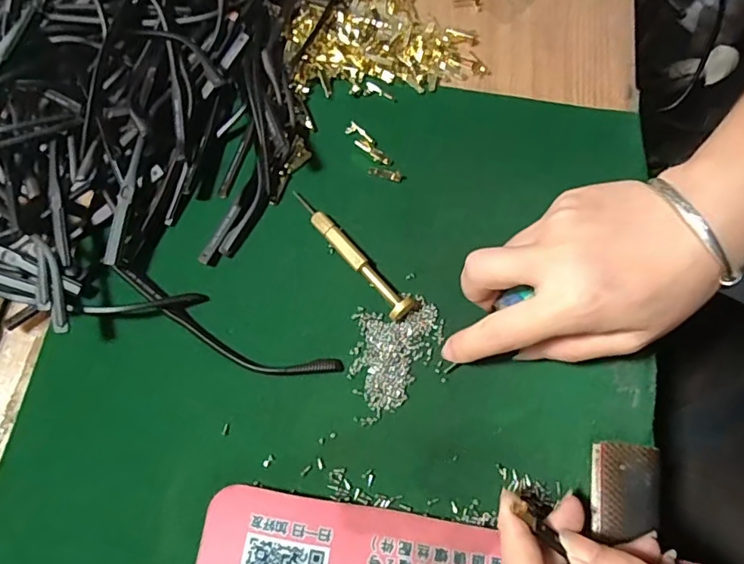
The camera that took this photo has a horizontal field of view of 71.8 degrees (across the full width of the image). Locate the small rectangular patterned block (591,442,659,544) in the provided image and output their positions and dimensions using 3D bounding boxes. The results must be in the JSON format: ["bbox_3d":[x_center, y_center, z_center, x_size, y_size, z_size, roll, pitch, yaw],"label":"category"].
[{"bbox_3d":[0.123,0.101,0.248,0.032,0.007,0.043,10,72,2],"label":"small rectangular patterned block"}]

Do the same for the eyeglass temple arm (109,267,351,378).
[{"bbox_3d":[-0.078,0.026,0.266,0.127,0.008,0.022,23,73,6],"label":"eyeglass temple arm"}]

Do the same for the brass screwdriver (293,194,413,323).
[{"bbox_3d":[-0.013,-0.016,0.279,0.012,0.011,0.092,-40,77,-13],"label":"brass screwdriver"}]

